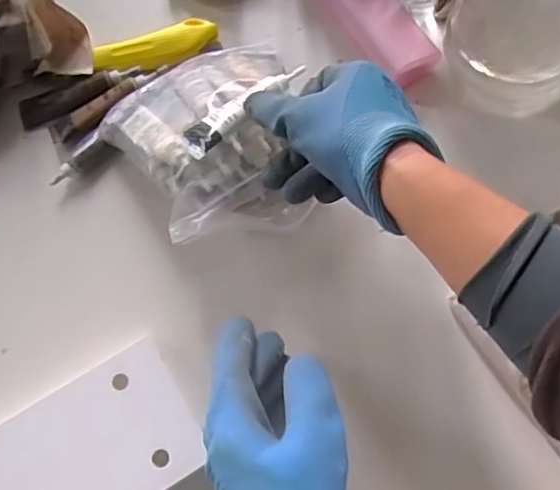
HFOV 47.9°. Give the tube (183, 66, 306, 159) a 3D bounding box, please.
[{"bbox_3d":[-0.023,-0.099,0.435,0.023,0.012,0.108,43,67,11],"label":"tube"}]

